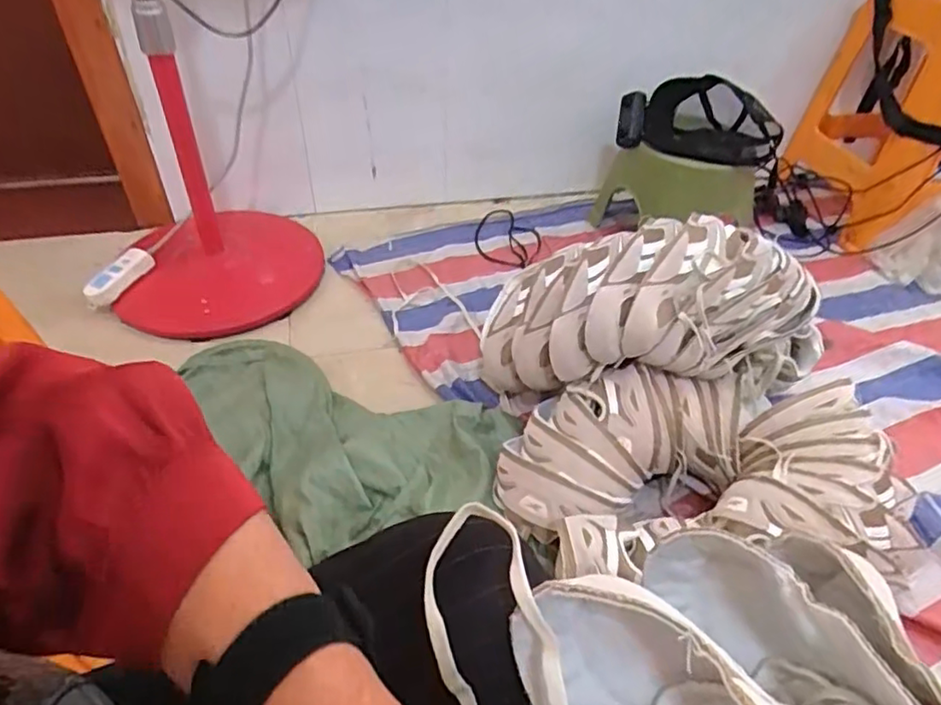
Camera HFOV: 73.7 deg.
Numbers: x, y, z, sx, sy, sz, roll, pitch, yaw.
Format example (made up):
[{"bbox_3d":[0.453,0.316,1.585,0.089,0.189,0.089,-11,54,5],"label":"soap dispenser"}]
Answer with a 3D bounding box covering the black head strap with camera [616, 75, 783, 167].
[{"bbox_3d":[0.417,-0.424,1.154,0.279,0.122,0.084,7,42,6],"label":"black head strap with camera"}]

